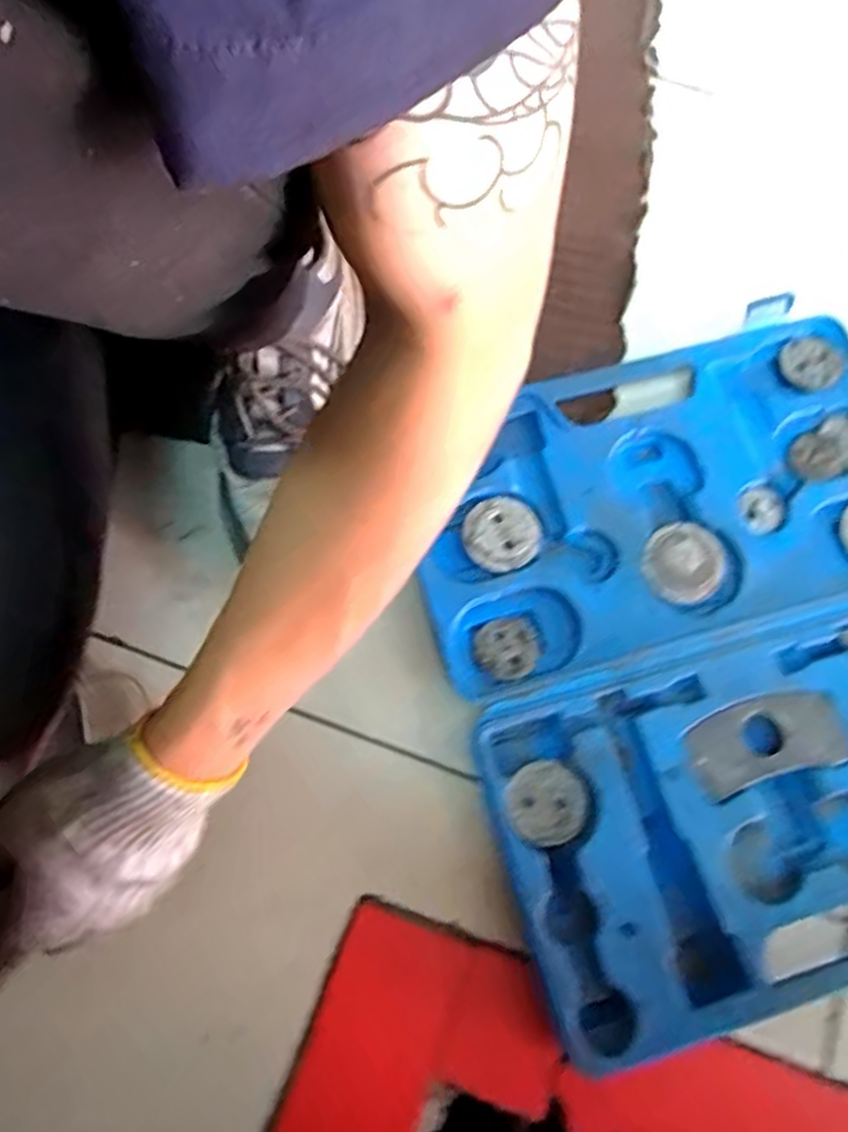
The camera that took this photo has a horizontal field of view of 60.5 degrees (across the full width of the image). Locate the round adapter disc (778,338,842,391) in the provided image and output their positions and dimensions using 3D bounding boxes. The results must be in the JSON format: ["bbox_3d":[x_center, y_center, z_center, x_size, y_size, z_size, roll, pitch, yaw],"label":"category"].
[{"bbox_3d":[0.273,-0.144,0.514,0.036,0.007,0.040,-30,75,-8],"label":"round adapter disc"}]

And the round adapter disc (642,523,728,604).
[{"bbox_3d":[0.171,-0.002,0.473,0.053,0.007,0.051,0,73,1],"label":"round adapter disc"}]

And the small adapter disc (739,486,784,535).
[{"bbox_3d":[0.229,-0.039,0.489,0.030,0.004,0.030,0,73,1],"label":"small adapter disc"}]

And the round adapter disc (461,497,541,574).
[{"bbox_3d":[0.050,-0.021,0.474,0.049,0.008,0.048,0,73,1],"label":"round adapter disc"}]

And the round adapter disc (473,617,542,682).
[{"bbox_3d":[0.053,0.052,0.458,0.041,0.006,0.039,0,73,1],"label":"round adapter disc"}]

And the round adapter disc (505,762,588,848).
[{"bbox_3d":[0.072,0.140,0.428,0.045,0.004,0.045,0,73,1],"label":"round adapter disc"}]

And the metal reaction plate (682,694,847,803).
[{"bbox_3d":[0.203,0.104,0.434,0.091,0.006,0.047,-16,74,-4],"label":"metal reaction plate"}]

